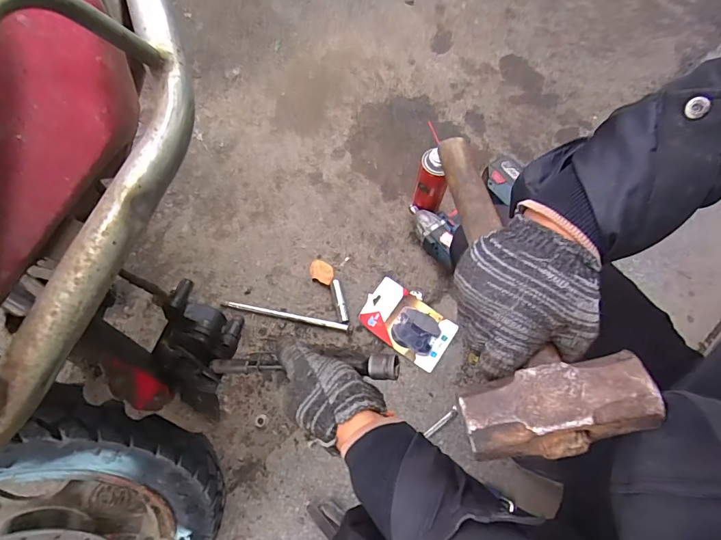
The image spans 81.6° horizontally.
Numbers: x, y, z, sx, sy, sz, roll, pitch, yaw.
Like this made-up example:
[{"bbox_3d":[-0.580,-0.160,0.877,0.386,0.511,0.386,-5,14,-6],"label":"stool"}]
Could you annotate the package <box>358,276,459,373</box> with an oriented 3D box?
[{"bbox_3d":[0.087,0.098,0.773,0.165,0.013,0.104,35,71,11],"label":"package"}]

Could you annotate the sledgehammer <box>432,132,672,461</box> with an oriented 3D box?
[{"bbox_3d":[0.121,-0.017,0.357,0.111,0.042,0.343,1,46,-2],"label":"sledgehammer"}]

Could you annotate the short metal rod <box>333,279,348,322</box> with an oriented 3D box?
[{"bbox_3d":[-0.037,0.057,0.775,0.012,0.012,0.083,-13,73,-7],"label":"short metal rod"}]

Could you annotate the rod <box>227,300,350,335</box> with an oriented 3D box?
[{"bbox_3d":[-0.132,0.084,0.771,0.239,0.016,0.015,12,68,3],"label":"rod"}]

